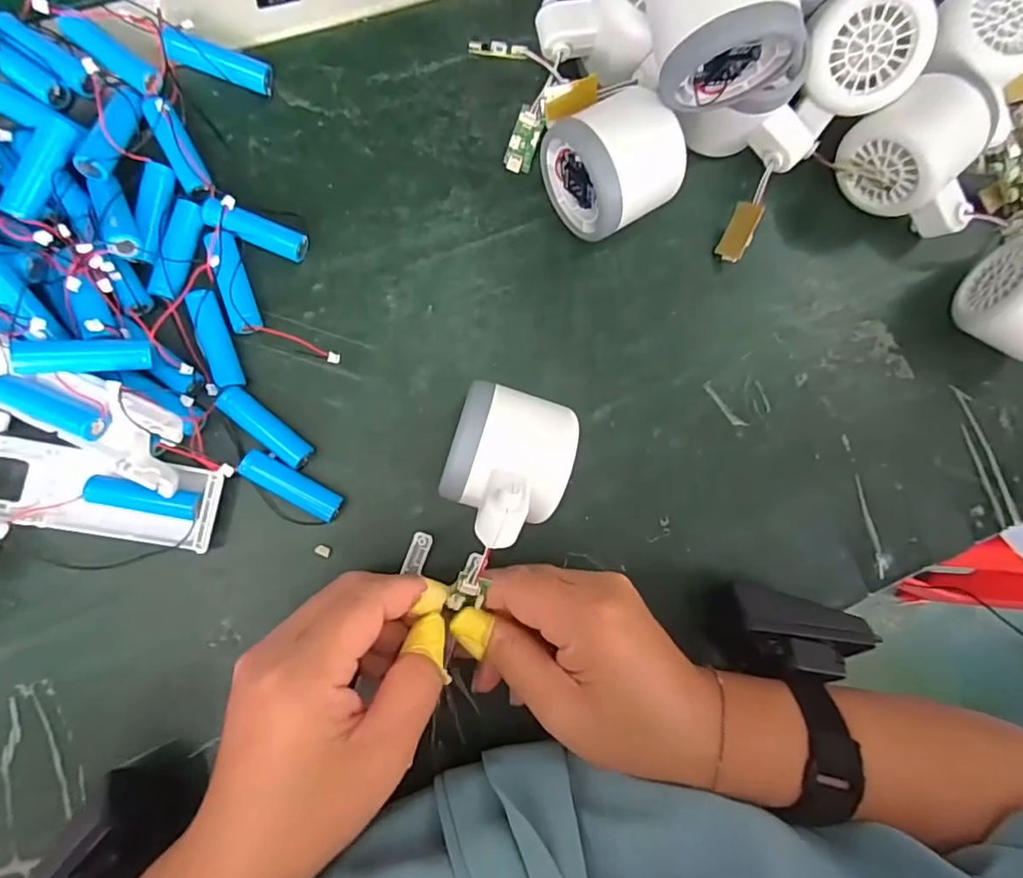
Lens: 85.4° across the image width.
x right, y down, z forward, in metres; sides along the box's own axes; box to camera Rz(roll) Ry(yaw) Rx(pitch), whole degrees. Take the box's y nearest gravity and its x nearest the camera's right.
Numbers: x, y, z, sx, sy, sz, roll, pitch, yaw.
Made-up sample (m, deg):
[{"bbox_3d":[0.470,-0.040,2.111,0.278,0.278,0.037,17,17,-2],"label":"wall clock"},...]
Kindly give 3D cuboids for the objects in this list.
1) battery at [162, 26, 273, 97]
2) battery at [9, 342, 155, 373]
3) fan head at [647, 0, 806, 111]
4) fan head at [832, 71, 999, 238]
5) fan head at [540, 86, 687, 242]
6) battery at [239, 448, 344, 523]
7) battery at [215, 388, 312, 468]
[{"bbox_3d":[-0.149,-0.190,0.282,0.049,0.012,0.016,9,84,-26],"label":"battery"},{"bbox_3d":[-0.190,-0.037,0.249,0.049,0.014,0.014,-8,86,-32],"label":"battery"},{"bbox_3d":[0.093,-0.186,0.247,0.062,0.052,0.052,-9,86,-8],"label":"fan head"},{"bbox_3d":[0.230,-0.153,0.316,0.050,0.062,0.078,-31,89,-9],"label":"fan head"},{"bbox_3d":[0.053,-0.141,0.289,0.054,0.061,0.058,-31,89,-9],"label":"fan head"},{"bbox_3d":[-0.109,0.023,0.277,0.050,0.016,0.014,30,82,-4],"label":"battery"},{"bbox_3d":[-0.123,-0.005,0.280,0.051,0.013,0.015,40,82,-2],"label":"battery"}]

